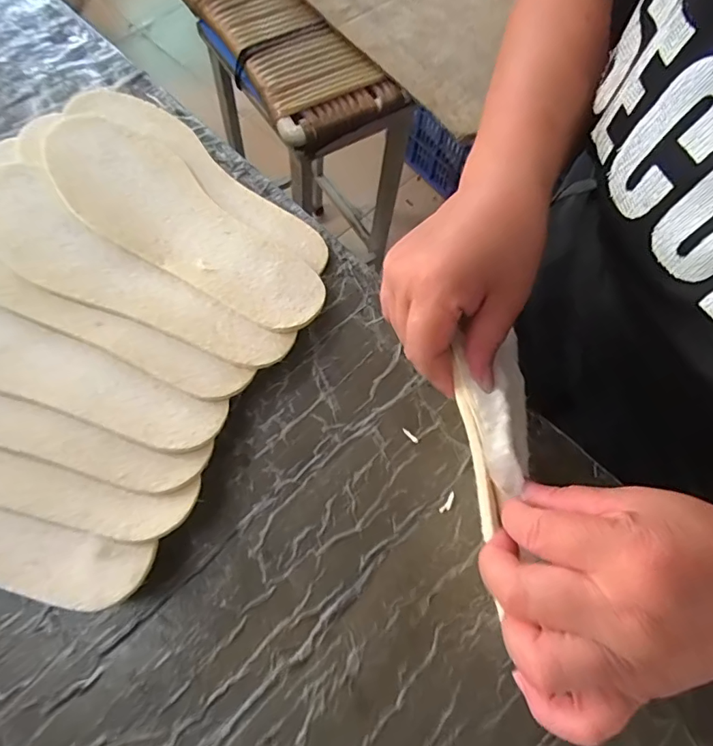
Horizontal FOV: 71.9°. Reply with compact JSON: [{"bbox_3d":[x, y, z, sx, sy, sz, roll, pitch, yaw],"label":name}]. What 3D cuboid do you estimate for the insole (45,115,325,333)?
[{"bbox_3d":[-0.135,-0.114,0.365,0.247,0.015,0.086,38,72,13],"label":"insole"}]

